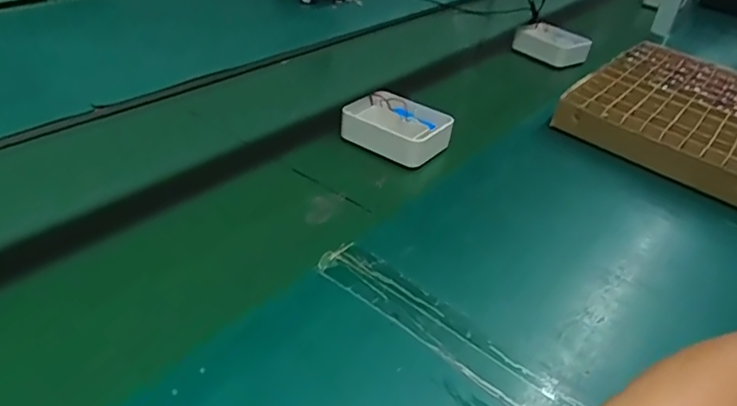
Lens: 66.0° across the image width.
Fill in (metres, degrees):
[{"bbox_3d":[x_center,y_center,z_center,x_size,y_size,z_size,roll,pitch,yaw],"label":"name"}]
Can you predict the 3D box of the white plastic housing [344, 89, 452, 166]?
[{"bbox_3d":[0.039,-0.103,0.766,0.144,0.046,0.102,28,39,24],"label":"white plastic housing"}]

